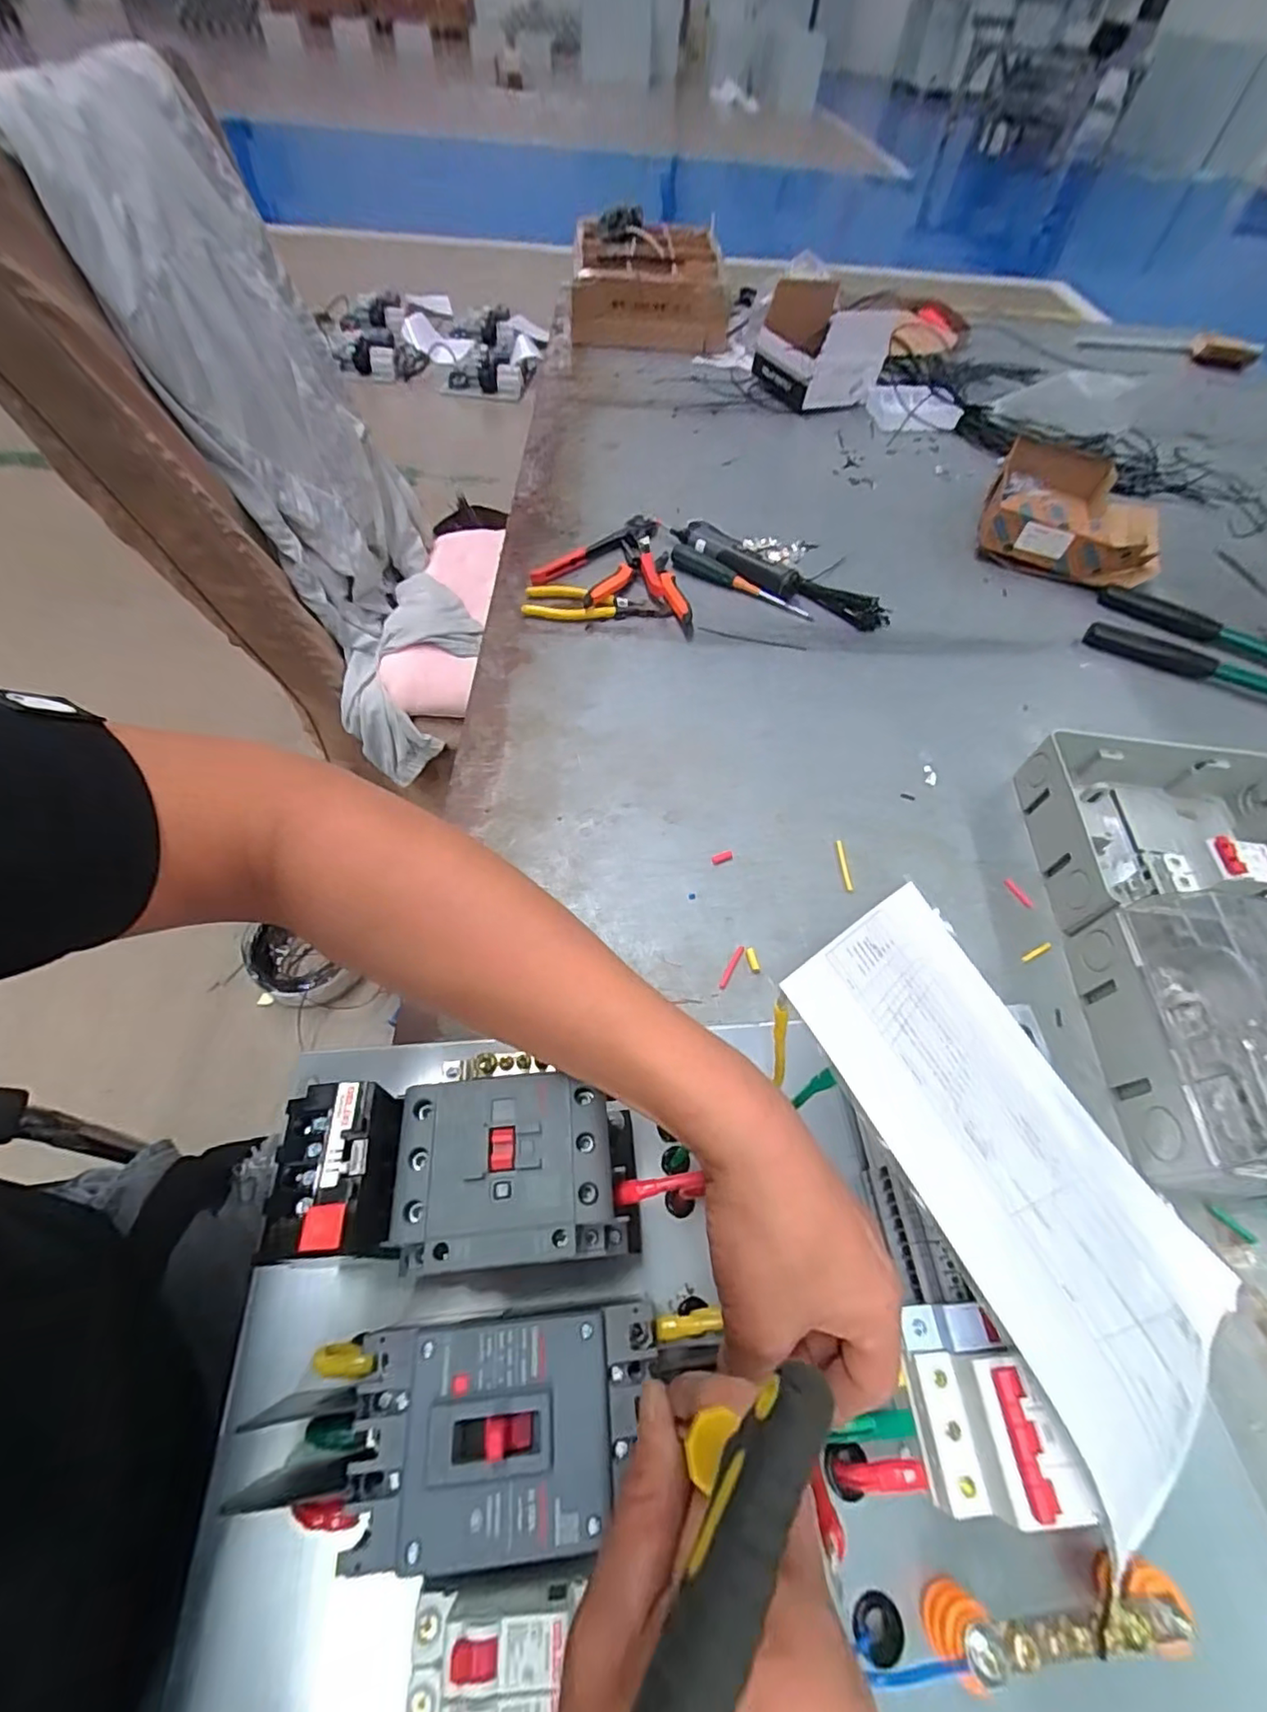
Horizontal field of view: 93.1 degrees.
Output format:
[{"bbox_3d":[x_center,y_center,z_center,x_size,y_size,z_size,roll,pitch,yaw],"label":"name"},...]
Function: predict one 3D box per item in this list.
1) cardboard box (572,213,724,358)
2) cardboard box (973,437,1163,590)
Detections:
[{"bbox_3d":[0.028,-1.164,1.211,0.303,0.101,0.420,0,57,-4],"label":"cardboard box"},{"bbox_3d":[0.599,-0.474,0.819,0.218,0.067,0.262,23,58,11],"label":"cardboard box"}]

